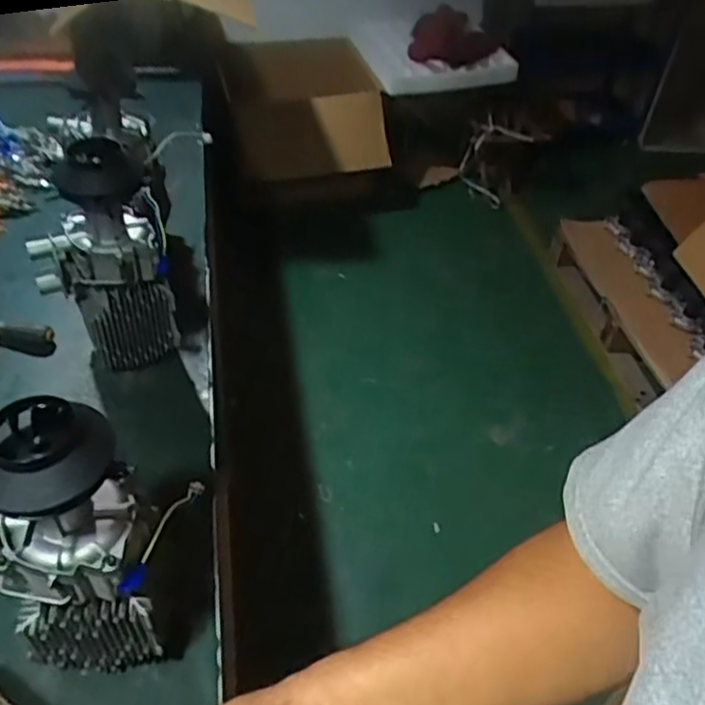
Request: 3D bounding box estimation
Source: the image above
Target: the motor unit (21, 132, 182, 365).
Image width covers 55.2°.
[{"bbox_3d":[-0.342,-0.119,0.939,0.166,0.342,0.118,-17,47,-21],"label":"motor unit"}]

